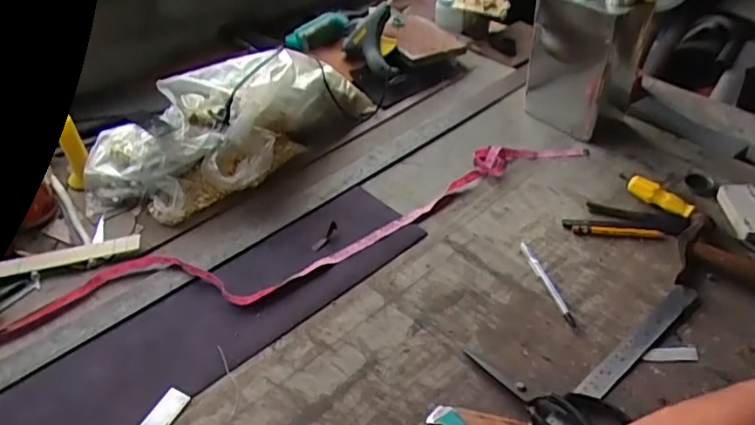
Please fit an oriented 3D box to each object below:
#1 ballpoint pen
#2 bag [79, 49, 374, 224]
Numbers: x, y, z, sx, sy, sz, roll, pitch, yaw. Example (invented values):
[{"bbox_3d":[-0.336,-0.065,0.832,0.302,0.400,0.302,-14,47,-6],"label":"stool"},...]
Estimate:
[{"bbox_3d":[0.219,0.090,0.724,0.012,0.011,0.138,-13,44,-8],"label":"ballpoint pen"},{"bbox_3d":[-0.241,-0.147,0.923,0.493,0.126,0.232,-20,45,-15],"label":"bag"}]

